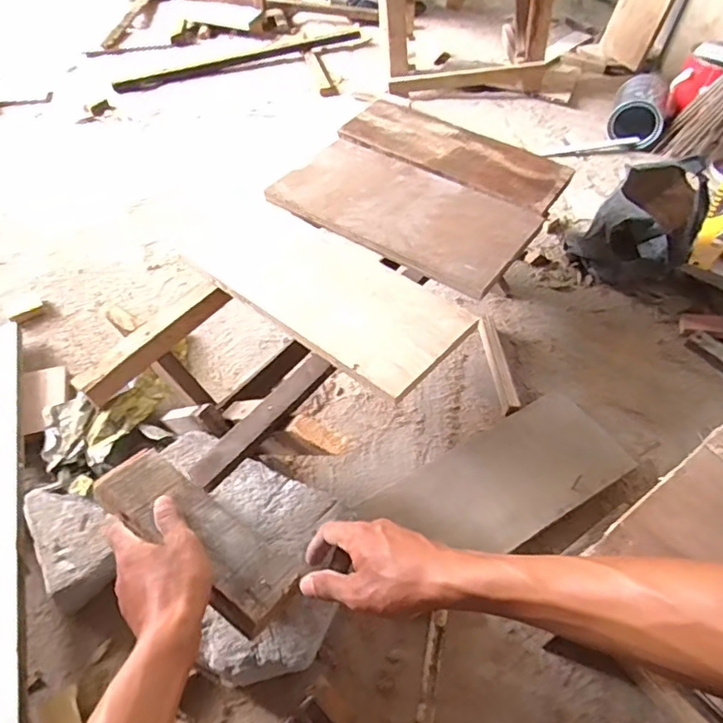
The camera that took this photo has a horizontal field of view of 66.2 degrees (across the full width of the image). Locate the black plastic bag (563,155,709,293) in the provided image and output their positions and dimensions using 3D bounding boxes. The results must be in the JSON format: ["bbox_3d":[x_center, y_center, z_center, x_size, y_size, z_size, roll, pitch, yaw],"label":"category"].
[{"bbox_3d":[0.452,-0.223,0.907,0.170,0.194,0.232,33,58,23],"label":"black plastic bag"}]

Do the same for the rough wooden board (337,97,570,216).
[{"bbox_3d":[0.137,-0.320,0.839,0.346,0.014,0.127,31,57,22],"label":"rough wooden board"}]

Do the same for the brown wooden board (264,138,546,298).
[{"bbox_3d":[0.056,-0.212,0.752,0.339,0.020,0.184,30,57,22],"label":"brown wooden board"}]

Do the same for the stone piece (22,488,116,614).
[{"bbox_3d":[-0.317,0.193,0.609,0.080,0.034,0.144,-27,56,-20],"label":"stone piece"}]

